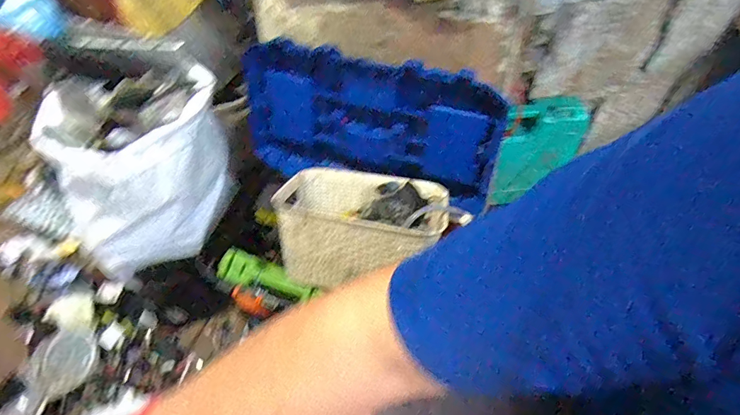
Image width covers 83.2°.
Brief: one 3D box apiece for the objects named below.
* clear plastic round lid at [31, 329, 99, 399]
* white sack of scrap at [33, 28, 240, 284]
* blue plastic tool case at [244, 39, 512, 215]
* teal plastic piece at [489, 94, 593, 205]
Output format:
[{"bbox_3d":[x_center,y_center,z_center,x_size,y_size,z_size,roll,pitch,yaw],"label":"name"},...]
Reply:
[{"bbox_3d":[-0.635,0.318,0.859,0.130,0.028,0.126,-1,56,2],"label":"clear plastic round lid"},{"bbox_3d":[-0.386,-0.096,0.744,0.255,0.289,0.266,-14,57,-6],"label":"white sack of scrap"},{"bbox_3d":[-0.011,-0.136,0.789,0.491,0.311,0.080,16,45,13],"label":"blue plastic tool case"},{"bbox_3d":[0.355,-0.113,0.875,0.174,0.233,0.024,6,24,-4],"label":"teal plastic piece"}]

